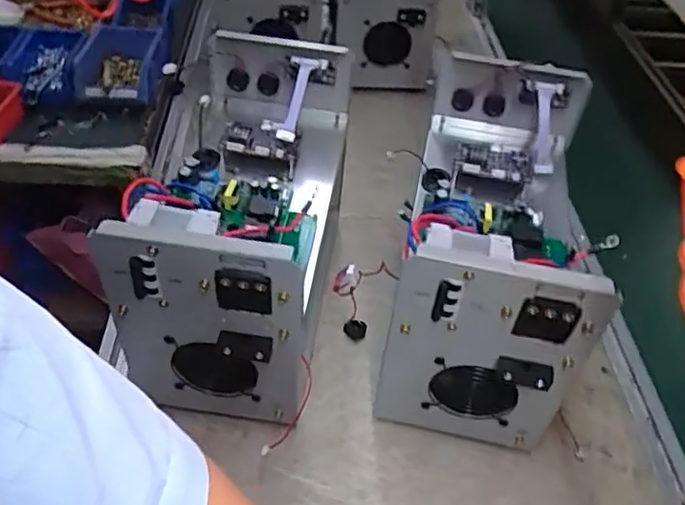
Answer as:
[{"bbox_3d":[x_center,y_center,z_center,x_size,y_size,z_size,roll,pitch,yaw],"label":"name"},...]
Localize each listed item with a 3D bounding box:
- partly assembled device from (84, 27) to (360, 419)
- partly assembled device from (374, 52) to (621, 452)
[{"bbox_3d":[-0.109,-0.034,0.725,0.184,0.284,0.387,7,45,2],"label":"partly assembled device"},{"bbox_3d":[0.172,-0.013,0.727,0.184,0.280,0.403,11,46,6],"label":"partly assembled device"}]

